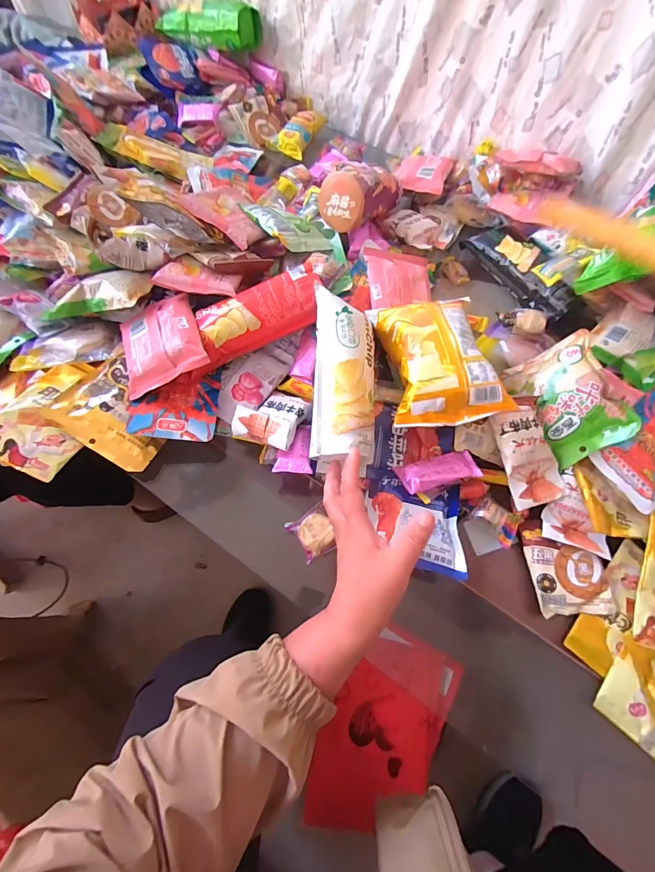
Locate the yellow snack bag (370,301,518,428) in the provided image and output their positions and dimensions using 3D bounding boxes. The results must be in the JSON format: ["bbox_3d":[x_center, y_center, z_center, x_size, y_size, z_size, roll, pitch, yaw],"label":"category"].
[{"bbox_3d":[0.131,-0.096,0.447,0.122,0.065,0.169,-6,67,-6],"label":"yellow snack bag"}]

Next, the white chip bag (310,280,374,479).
[{"bbox_3d":[0.018,-0.068,0.424,0.071,0.038,0.205,1,77,-3],"label":"white chip bag"}]

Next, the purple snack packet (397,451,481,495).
[{"bbox_3d":[0.134,0.043,0.445,0.096,0.019,0.036,-14,68,-9],"label":"purple snack packet"}]

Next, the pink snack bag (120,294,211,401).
[{"bbox_3d":[-0.215,-0.125,0.467,0.104,0.020,0.130,-24,65,5],"label":"pink snack bag"}]

